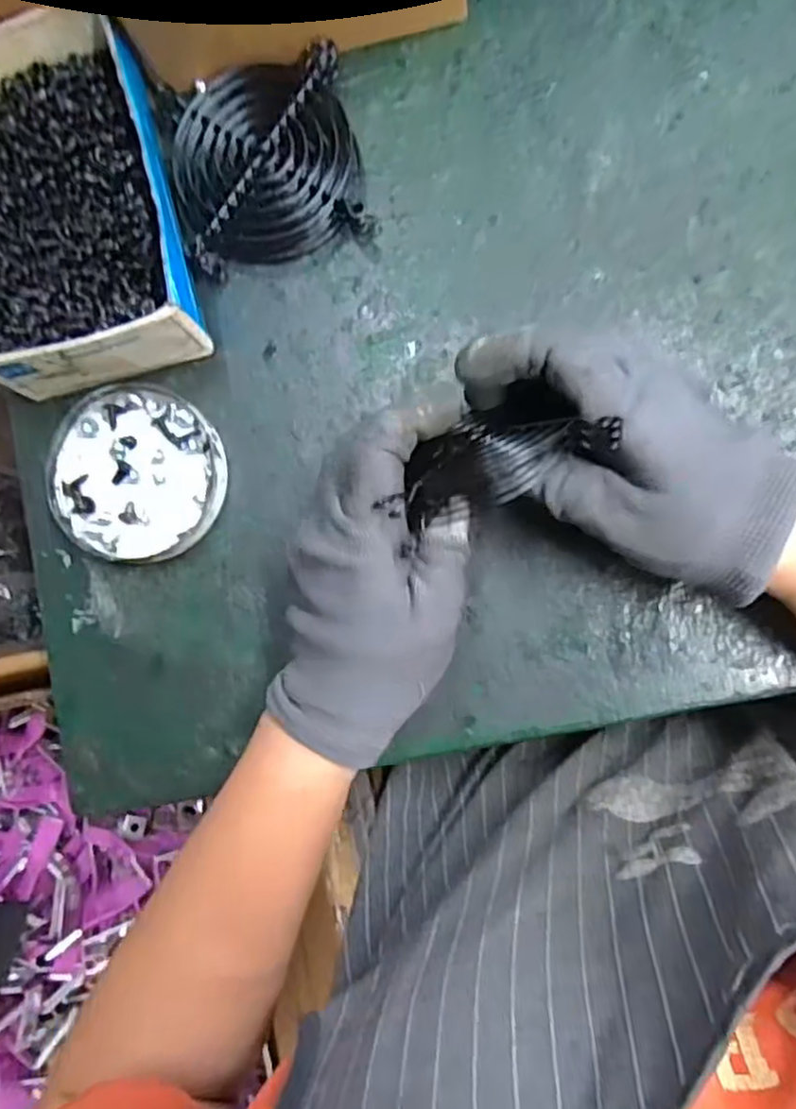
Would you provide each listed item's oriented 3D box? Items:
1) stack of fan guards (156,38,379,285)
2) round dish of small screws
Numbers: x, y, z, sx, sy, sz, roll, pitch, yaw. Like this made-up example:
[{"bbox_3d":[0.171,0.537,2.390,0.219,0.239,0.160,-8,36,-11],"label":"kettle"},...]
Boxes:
[{"bbox_3d":[-0.065,-0.194,0.341,0.088,0.029,0.091,-13,86,6],"label":"stack of fan guards"},{"bbox_3d":[-0.128,-0.041,0.348,0.085,0.014,0.086,0,88,7],"label":"round dish of small screws"}]

